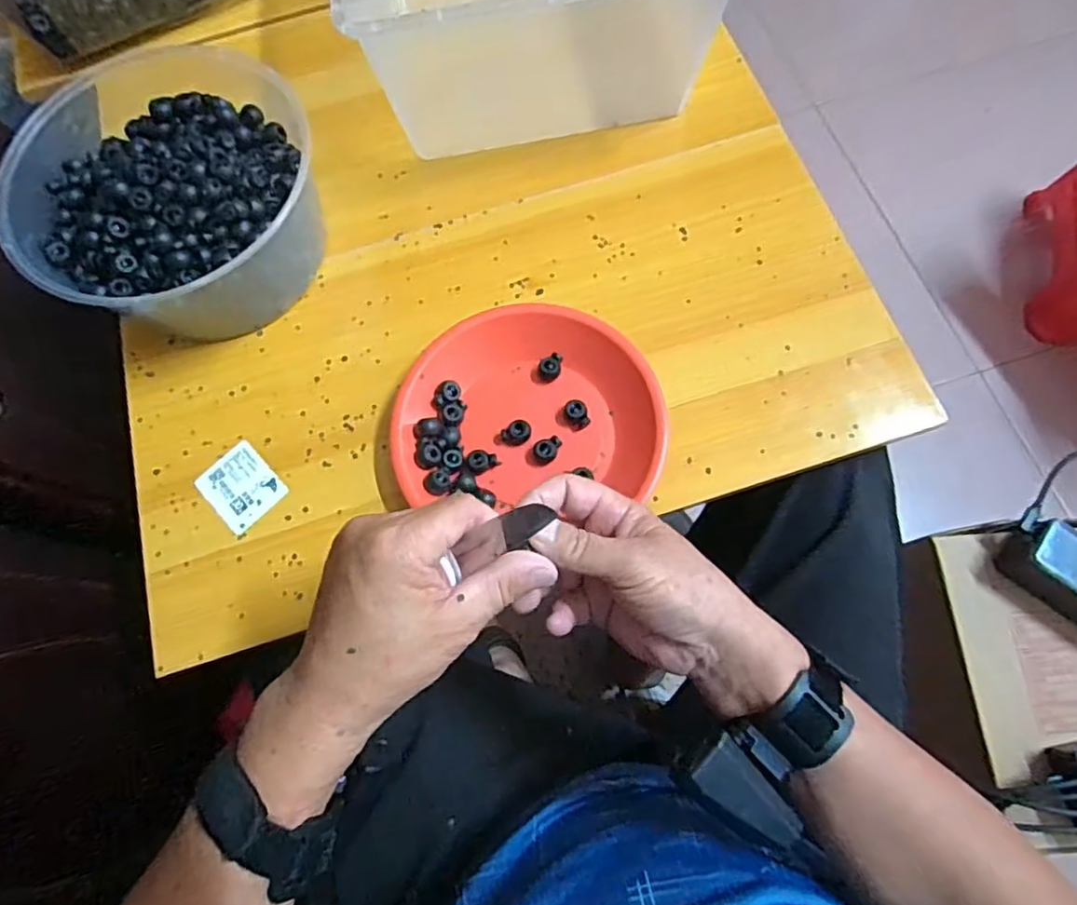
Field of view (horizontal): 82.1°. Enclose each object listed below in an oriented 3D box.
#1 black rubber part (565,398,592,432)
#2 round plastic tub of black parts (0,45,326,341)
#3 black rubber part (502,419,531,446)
[{"bbox_3d":[0.030,-0.031,0.477,0.018,0.011,0.024,-13,72,-2],"label":"black rubber part"},{"bbox_3d":[-0.290,-0.201,0.506,0.201,0.111,0.216,-1,72,2],"label":"round plastic tub of black parts"},{"bbox_3d":[-0.017,-0.015,0.475,0.022,0.010,0.018,-5,72,1],"label":"black rubber part"}]

